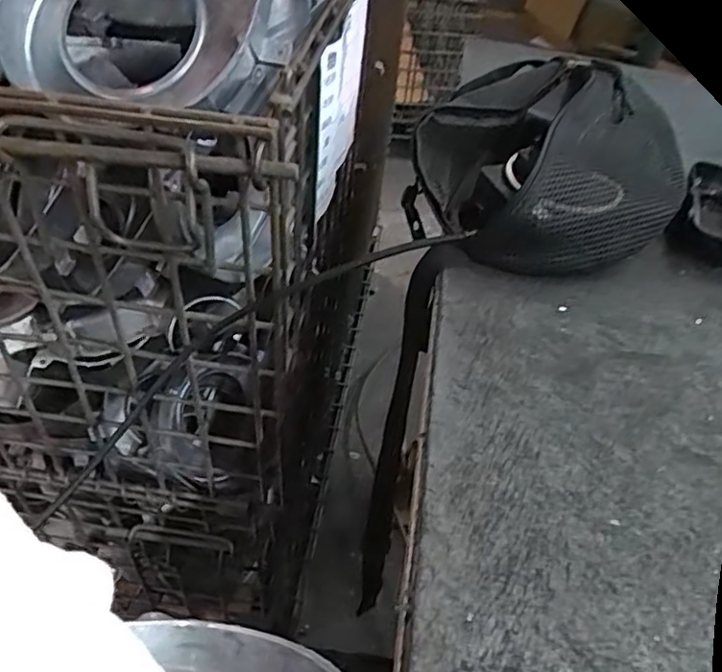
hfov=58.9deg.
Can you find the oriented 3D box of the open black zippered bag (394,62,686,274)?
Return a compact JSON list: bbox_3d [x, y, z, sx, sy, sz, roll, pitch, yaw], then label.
[{"bbox_3d":[0.135,-0.128,0.449,0.166,0.072,0.201,23,49,14],"label":"open black zippered bag"}]

